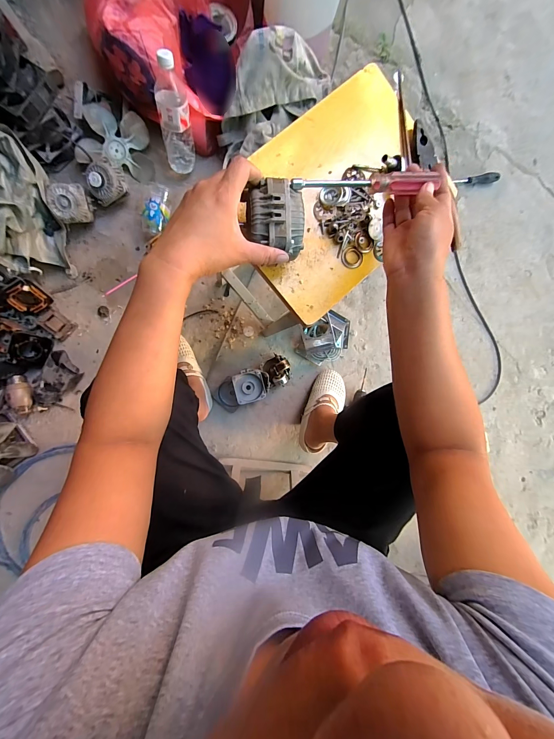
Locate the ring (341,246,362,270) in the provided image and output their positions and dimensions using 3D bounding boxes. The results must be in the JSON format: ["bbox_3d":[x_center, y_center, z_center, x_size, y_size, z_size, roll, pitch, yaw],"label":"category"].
[{"bbox_3d":[0.114,-0.170,0.431,0.035,0.007,0.032,0,94,-7],"label":"ring"}]

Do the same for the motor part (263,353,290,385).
[{"bbox_3d":[0.002,0.002,0.853,0.076,0.049,0.082,0,94,-7],"label":"motor part"}]

